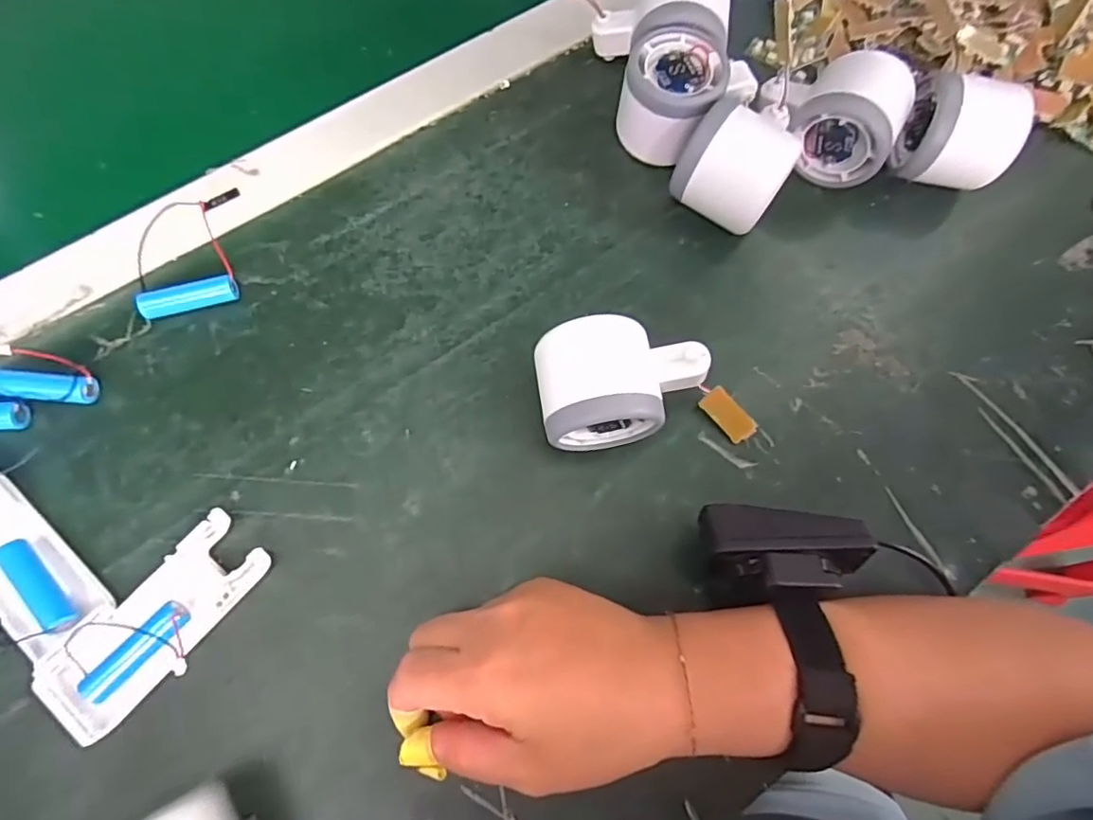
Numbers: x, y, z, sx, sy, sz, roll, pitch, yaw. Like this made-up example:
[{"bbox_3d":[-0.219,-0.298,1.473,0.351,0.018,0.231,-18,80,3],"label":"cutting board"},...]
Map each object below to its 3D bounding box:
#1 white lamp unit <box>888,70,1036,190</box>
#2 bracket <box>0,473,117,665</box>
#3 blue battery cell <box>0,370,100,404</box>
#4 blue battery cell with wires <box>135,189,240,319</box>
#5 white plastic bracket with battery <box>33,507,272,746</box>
[{"bbox_3d":[0.249,-0.168,0.355,0.056,0.062,0.055,7,73,0],"label":"white lamp unit"},{"bbox_3d":[-0.256,0.072,0.277,0.095,0.014,0.038,42,76,9],"label":"bracket"},{"bbox_3d":[-0.266,-0.012,0.307,0.050,0.016,0.015,4,73,-2],"label":"blue battery cell"},{"bbox_3d":[-0.209,-0.093,0.335,0.055,0.015,0.079,-9,74,-6],"label":"blue battery cell with wires"},{"bbox_3d":[-0.183,0.099,0.274,0.042,0.017,0.103,43,76,10],"label":"white plastic bracket with battery"}]

